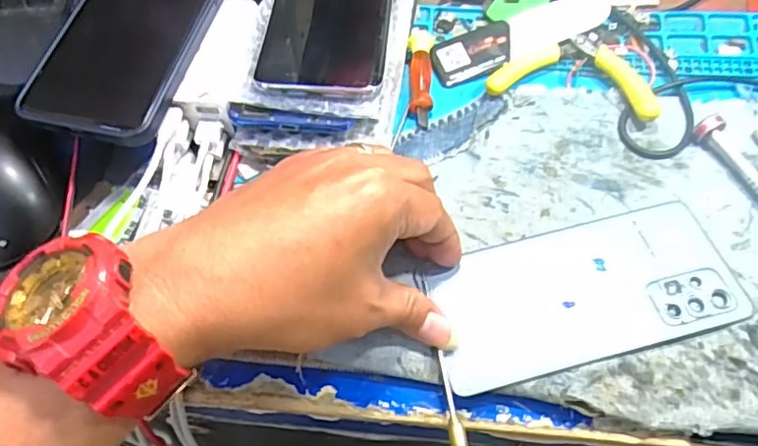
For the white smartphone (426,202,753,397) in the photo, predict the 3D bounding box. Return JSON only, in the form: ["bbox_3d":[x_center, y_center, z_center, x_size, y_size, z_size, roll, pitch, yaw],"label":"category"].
[{"bbox_3d":[0.107,0.034,0.304,0.147,0.010,0.072,-14,66,-4],"label":"white smartphone"}]

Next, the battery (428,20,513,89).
[{"bbox_3d":[0.062,-0.110,0.382,0.054,0.007,0.033,-19,62,-10],"label":"battery"}]

